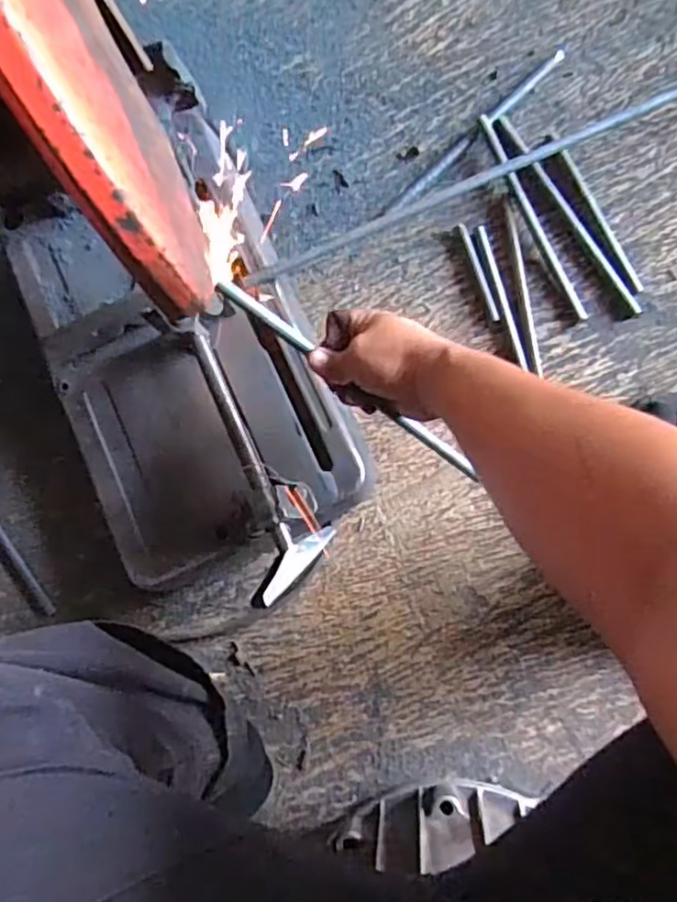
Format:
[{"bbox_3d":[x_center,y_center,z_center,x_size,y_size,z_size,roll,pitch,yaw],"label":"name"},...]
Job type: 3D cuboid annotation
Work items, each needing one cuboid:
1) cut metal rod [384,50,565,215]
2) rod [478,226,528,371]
[{"bbox_3d":[0.149,-0.344,0.696,0.250,0.009,0.013,-42,81,1],"label":"cut metal rod"},{"bbox_3d":[0.168,-0.163,0.670,0.009,0.008,0.151,-16,82,5],"label":"rod"}]

